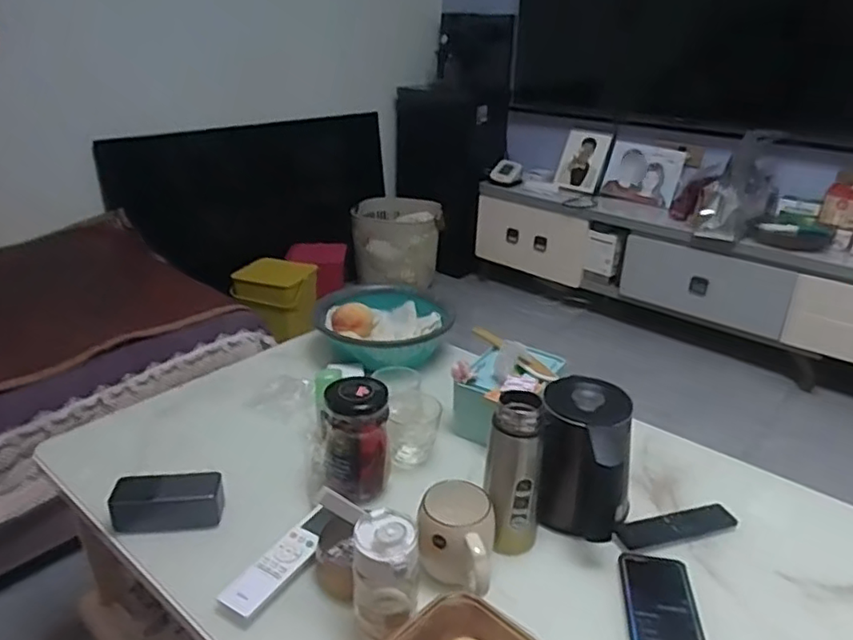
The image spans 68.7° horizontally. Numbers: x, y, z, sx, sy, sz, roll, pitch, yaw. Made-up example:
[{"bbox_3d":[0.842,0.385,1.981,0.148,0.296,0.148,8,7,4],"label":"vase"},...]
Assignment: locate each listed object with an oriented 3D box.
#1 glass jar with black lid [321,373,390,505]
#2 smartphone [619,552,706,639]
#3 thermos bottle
[{"bbox_3d":[-0.088,0.154,0.832,0.080,0.139,0.089,11,27,20],"label":"glass jar with black lid"},{"bbox_3d":[0.259,0.321,0.683,0.077,0.010,0.162,6,26,9],"label":"smartphone"},{"bbox_3d":[0.106,0.184,0.746,0.062,0.188,0.060,7,26,11],"label":"thermos bottle"}]

